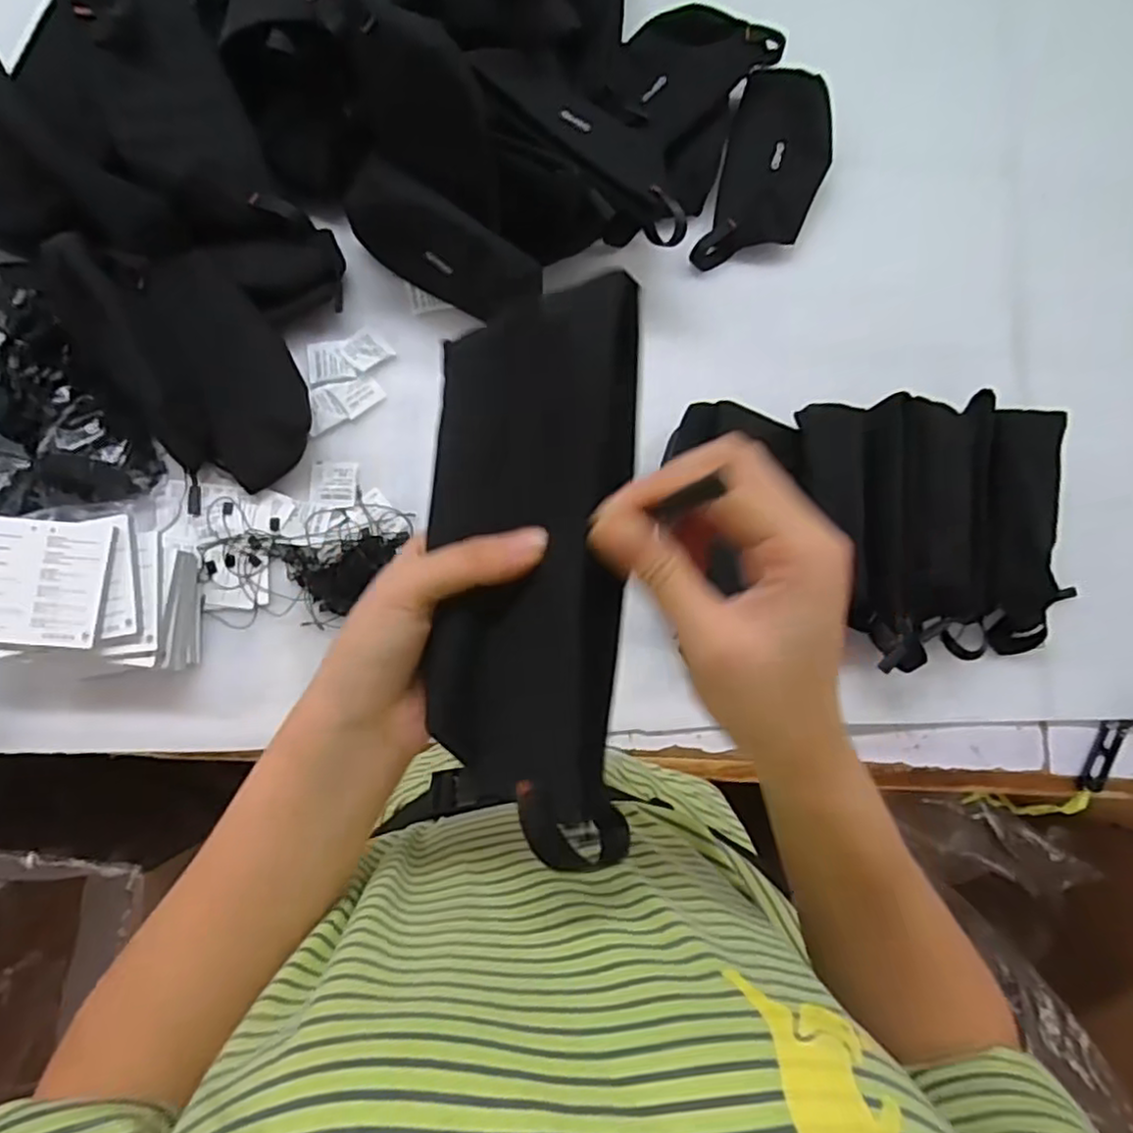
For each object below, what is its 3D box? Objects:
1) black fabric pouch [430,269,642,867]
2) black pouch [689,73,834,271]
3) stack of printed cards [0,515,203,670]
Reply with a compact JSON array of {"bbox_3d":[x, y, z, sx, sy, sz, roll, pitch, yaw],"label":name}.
[{"bbox_3d":[-0.017,0.002,0.247,0.081,0.021,0.198,2,88,29],"label":"black fabric pouch"},{"bbox_3d":[0.194,-0.372,0.630,0.094,0.033,0.202,17,81,-2],"label":"black pouch"},{"bbox_3d":[-0.364,0.020,0.507,0.145,0.059,0.099,6,81,-3],"label":"stack of printed cards"}]

